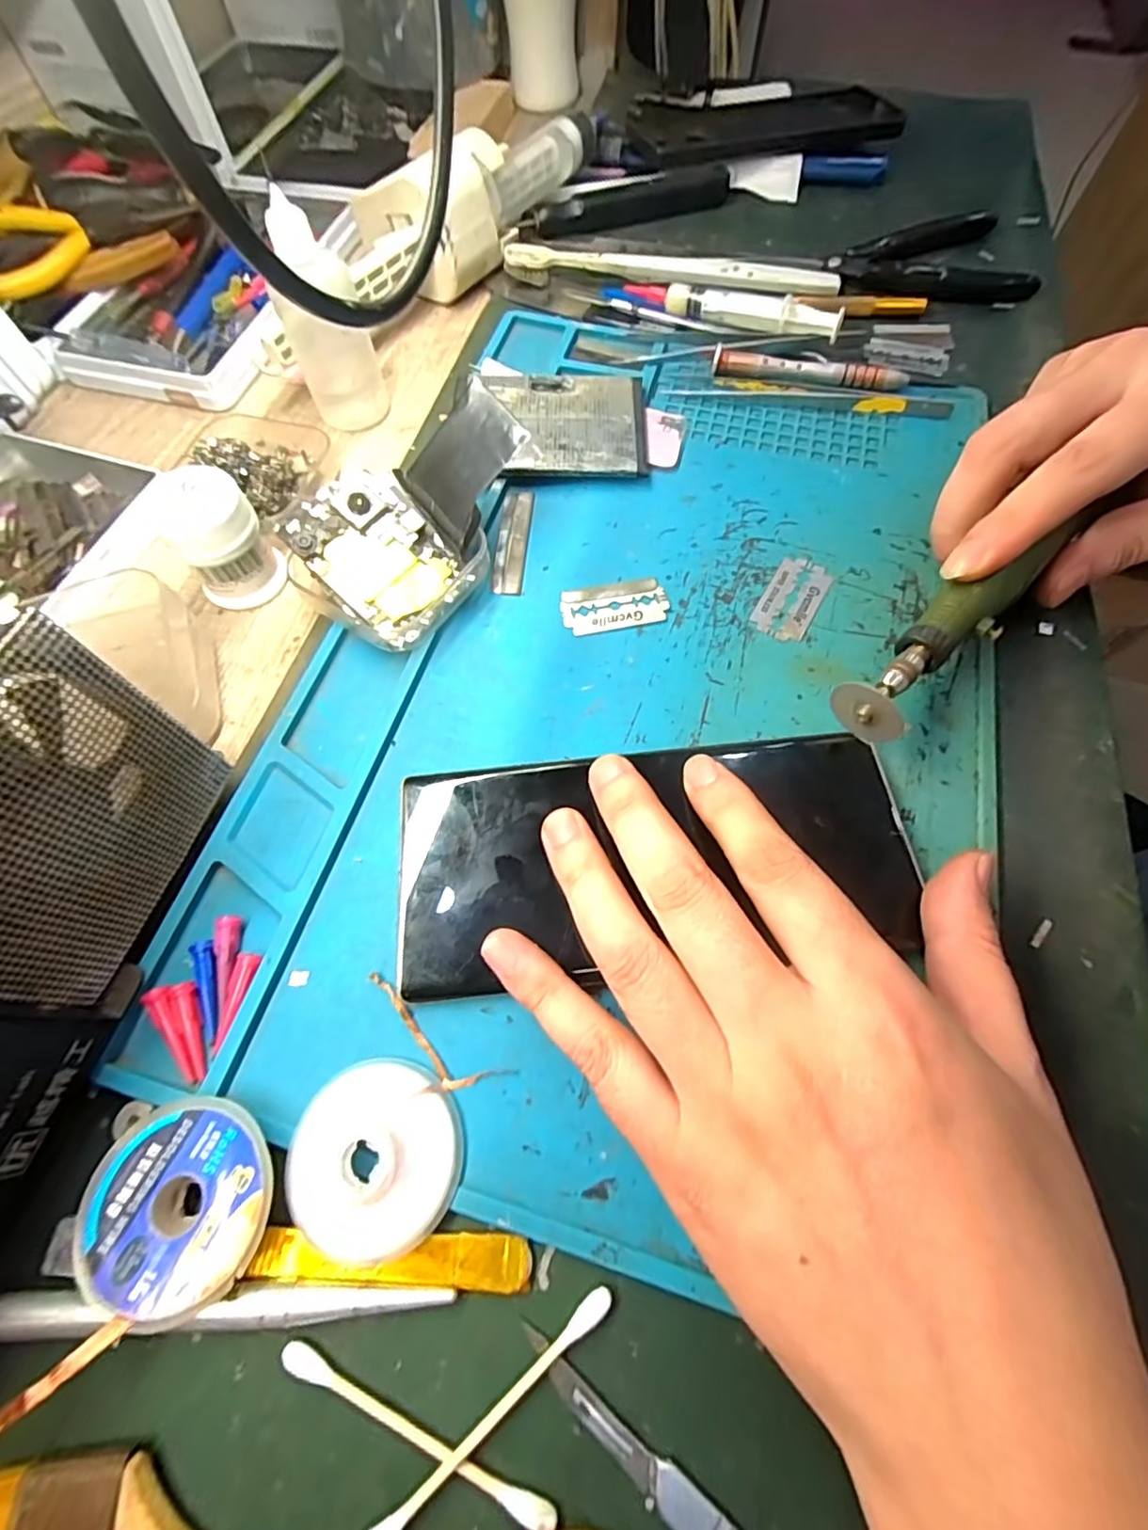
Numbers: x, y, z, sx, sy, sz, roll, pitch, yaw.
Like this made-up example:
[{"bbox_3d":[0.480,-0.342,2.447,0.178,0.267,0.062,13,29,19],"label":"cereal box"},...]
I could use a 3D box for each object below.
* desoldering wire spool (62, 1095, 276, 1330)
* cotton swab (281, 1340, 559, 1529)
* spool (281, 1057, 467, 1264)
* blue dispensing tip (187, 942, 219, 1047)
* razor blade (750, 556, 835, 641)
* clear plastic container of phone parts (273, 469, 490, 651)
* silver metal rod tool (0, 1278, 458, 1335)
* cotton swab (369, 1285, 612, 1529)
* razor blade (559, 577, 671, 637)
[{"bbox_3d":[-0.099,0.111,0.145,0.045,0.011,0.044,0,66,0],"label":"desoldering wire spool"},{"bbox_3d":[-0.037,0.154,0.132,0.070,0.004,0.004,22,68,9],"label":"cotton swab"},{"bbox_3d":[-0.052,0.100,0.150,0.044,0.014,0.040,0,66,0],"label":"spool"},{"bbox_3d":[-0.108,0.066,0.171,0.007,0.004,0.029,-19,67,-8],"label":"blue dispensing tip"},{"bbox_3d":[0.088,-0.068,0.231,0.021,0.004,0.041,29,69,12],"label":"razor blade"},{"bbox_3d":[-0.074,-0.080,0.224,0.067,0.028,0.061,32,70,13],"label":"clear plastic container of phone parts"},{"bbox_3d":[-0.086,0.131,0.140,0.112,0.008,0.007,-1,66,-1],"label":"silver metal rod tool"},{"bbox_3d":[-0.019,0.150,0.132,0.070,0.007,0.005,-36,71,-15],"label":"cotton swab"},{"bbox_3d":[0.016,-0.064,0.230,0.042,0.004,0.022,-10,66,-5],"label":"razor blade"}]

